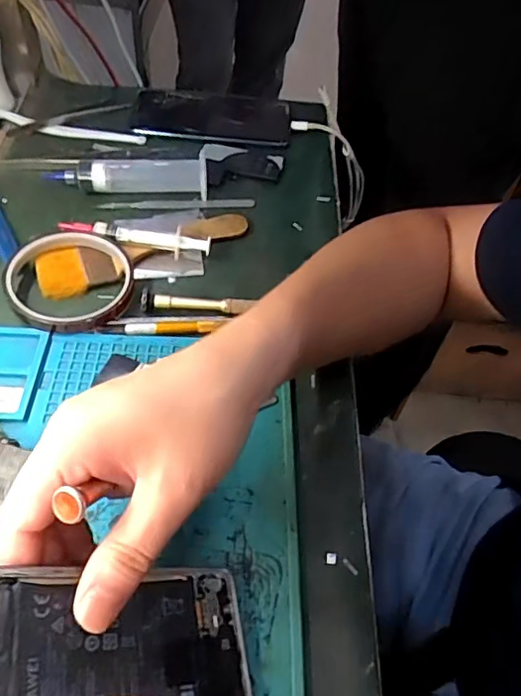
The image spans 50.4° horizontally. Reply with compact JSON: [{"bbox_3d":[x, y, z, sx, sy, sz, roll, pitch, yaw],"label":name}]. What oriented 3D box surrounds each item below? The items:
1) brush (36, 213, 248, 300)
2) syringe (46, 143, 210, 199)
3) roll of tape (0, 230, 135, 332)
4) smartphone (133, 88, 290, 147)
[{"bbox_3d":[-0.087,-0.078,0.425,0.163,0.009,0.040,-21,57,-21],"label":"brush"},{"bbox_3d":[-0.110,-0.150,0.466,0.131,0.028,0.032,5,51,-3],"label":"syringe"},{"bbox_3d":[-0.135,-0.048,0.391,0.087,0.019,0.086,3,51,-4],"label":"roll of tape"},{"bbox_3d":[-0.048,-0.233,0.552,0.152,0.013,0.083,9,51,1],"label":"smartphone"}]

